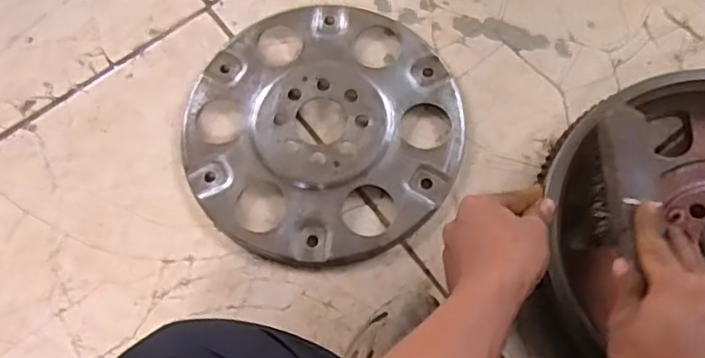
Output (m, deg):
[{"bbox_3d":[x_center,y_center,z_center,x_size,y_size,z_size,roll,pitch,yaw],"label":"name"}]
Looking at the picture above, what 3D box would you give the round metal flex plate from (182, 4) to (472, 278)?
[{"bbox_3d":[-0.028,-0.051,0.621,0.258,0.010,0.259,-1,70,2],"label":"round metal flex plate"}]

